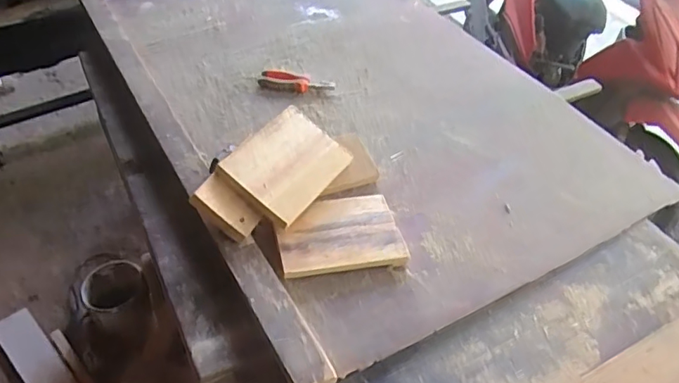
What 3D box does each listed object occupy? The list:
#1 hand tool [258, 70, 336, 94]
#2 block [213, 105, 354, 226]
[{"bbox_3d":[-0.090,-0.227,1.127,0.156,0.025,0.046,13,44,7],"label":"hand tool"},{"bbox_3d":[-0.080,-0.046,0.835,0.140,0.017,0.178,39,55,5],"label":"block"}]

